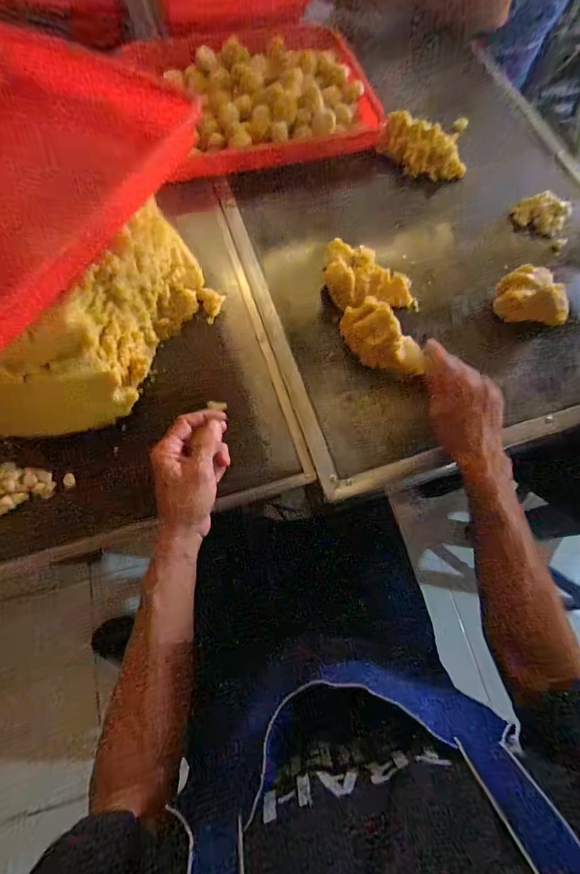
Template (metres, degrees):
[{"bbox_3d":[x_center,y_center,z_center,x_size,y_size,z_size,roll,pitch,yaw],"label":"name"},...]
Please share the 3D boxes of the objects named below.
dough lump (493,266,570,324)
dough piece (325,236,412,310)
[{"bbox_3d":[0.340,-0.194,0.543,0.100,0.062,0.074,-7,71,-5],"label":"dough lump"},{"bbox_3d":[0.112,-0.222,0.534,0.127,0.049,0.082,3,70,-1],"label":"dough piece"}]

